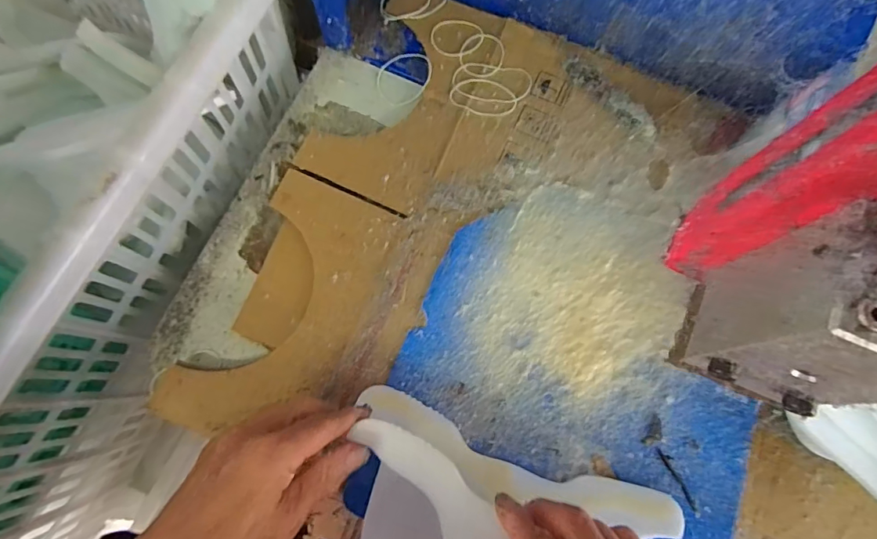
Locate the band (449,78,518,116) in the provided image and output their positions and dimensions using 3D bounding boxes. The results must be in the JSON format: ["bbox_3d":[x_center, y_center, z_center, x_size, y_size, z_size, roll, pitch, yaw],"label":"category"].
[{"bbox_3d":[0.046,-0.174,0.470,0.066,0.004,0.041,21,76,5],"label":"band"}]

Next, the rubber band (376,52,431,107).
[{"bbox_3d":[-0.036,-0.198,0.479,0.053,0.005,0.065,27,80,12],"label":"rubber band"}]

